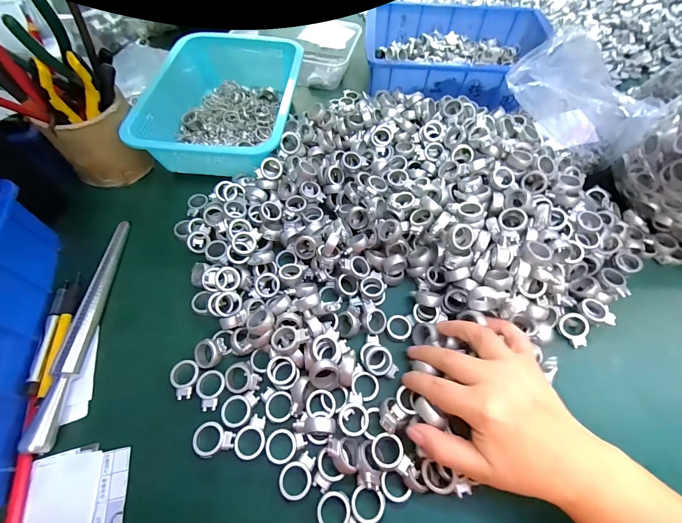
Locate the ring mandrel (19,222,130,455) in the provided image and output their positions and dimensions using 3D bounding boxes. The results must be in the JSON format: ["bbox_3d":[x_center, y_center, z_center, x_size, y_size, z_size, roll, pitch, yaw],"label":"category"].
[{"bbox_3d":[-0.260,0.056,0.319,0.019,0.016,0.234,-2,59,-1],"label":"ring mandrel"}]

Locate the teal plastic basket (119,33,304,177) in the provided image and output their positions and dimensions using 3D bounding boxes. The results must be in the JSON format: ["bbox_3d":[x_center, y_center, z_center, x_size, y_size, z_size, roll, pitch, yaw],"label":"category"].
[{"bbox_3d":[-0.161,-0.233,0.455,0.191,0.065,0.272,3,59,2],"label":"teal plastic basket"}]

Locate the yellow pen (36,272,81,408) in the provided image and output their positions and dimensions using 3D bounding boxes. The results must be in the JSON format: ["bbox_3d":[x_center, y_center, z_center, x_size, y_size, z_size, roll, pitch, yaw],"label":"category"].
[{"bbox_3d":[-0.280,0.071,0.312,0.013,0.006,0.131,-11,60,-6],"label":"yellow pen"}]

